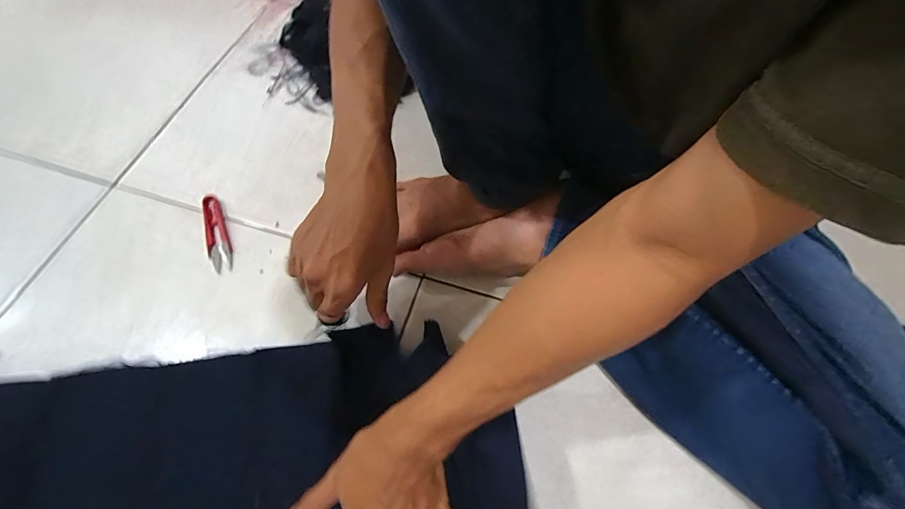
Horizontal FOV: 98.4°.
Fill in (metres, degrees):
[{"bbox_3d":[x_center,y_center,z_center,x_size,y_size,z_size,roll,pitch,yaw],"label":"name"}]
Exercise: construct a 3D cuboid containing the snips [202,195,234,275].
[{"bbox_3d":[-0.276,-0.028,0.456,0.026,0.011,0.104,-17,66,-9],"label":"snips"}]

